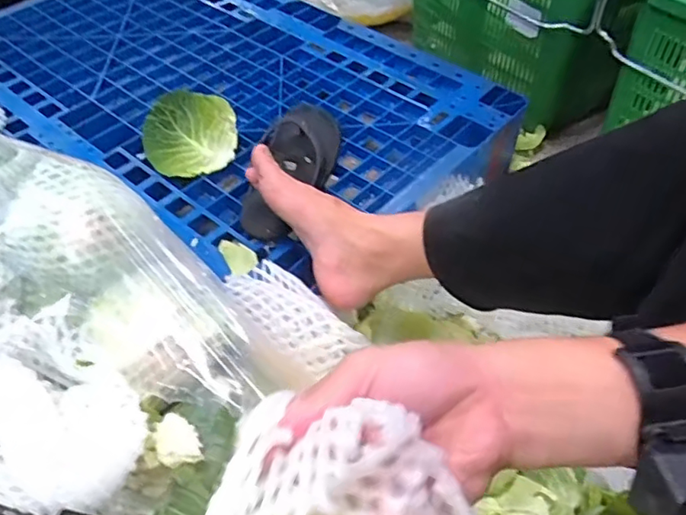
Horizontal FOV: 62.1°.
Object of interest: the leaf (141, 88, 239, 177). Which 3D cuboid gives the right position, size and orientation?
[{"bbox_3d":[-0.230,-0.188,0.862,0.135,0.128,0.056,-14,8,-3],"label":"leaf"}]

